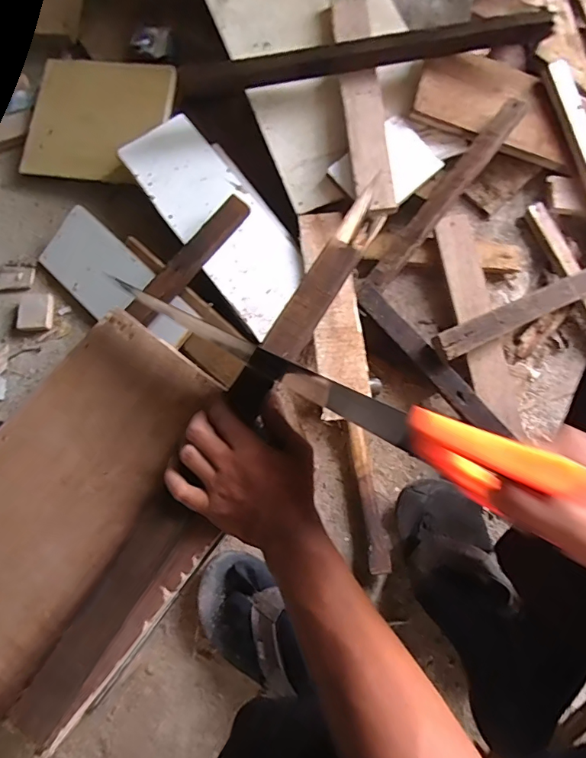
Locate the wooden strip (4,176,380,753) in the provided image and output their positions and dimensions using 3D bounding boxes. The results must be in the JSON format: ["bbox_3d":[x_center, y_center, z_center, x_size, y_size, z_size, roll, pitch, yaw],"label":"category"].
[{"bbox_3d":[-0.059,0.045,0.413,0.038,0.029,0.536,31,79,9],"label":"wooden strip"}]

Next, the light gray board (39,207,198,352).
[{"bbox_3d":[-0.255,-0.133,0.679,0.260,0.014,0.105,42,97,10],"label":"light gray board"}]

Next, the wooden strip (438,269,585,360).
[{"bbox_3d":[0.341,-0.105,0.652,0.324,0.013,0.034,-24,90,-13],"label":"wooden strip"}]

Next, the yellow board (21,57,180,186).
[{"bbox_3d":[-0.304,-0.404,0.740,0.243,0.011,0.192,12,89,14],"label":"yellow board"}]

